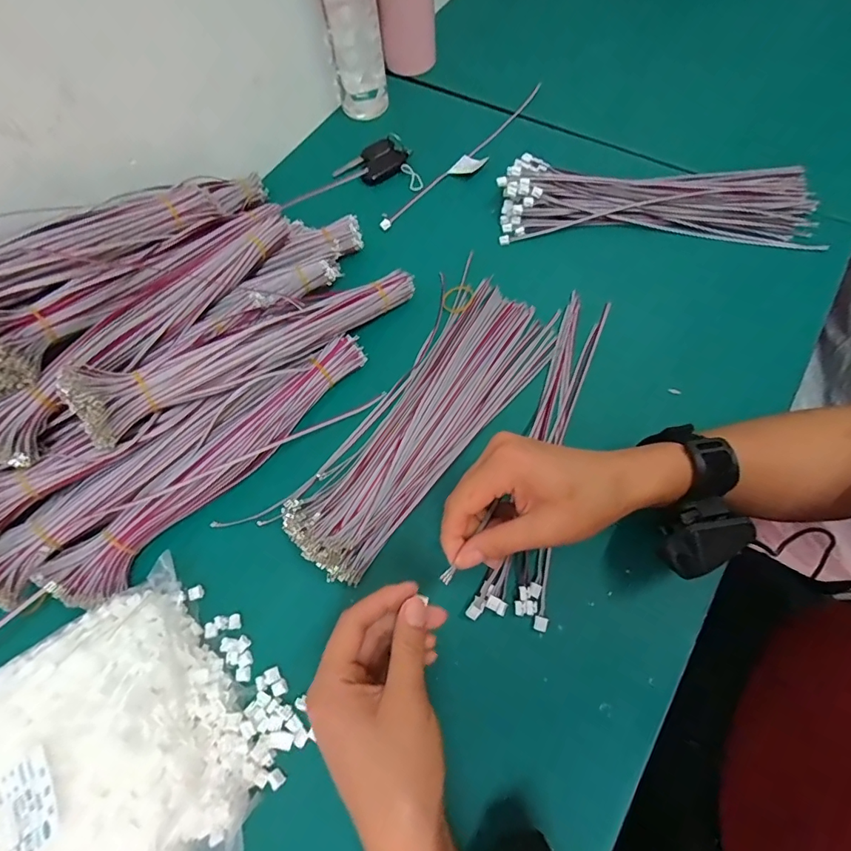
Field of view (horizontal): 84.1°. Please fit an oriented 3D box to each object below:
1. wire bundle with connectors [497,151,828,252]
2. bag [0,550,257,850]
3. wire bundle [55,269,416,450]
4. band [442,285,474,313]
[{"bbox_3d":[0.237,-0.230,0.482,0.316,0.037,0.103,1,66,4],"label":"wire bundle with connectors"},{"bbox_3d":[-0.221,0.226,0.297,0.203,0.057,0.194,-30,67,-10],"label":"bag"},{"bbox_3d":[-0.131,-0.072,0.397,0.292,0.044,0.042,-30,66,-28],"label":"wire bundle"},{"bbox_3d":[0.032,-0.126,0.464,0.030,0.004,0.034,13,67,9],"label":"band"}]

